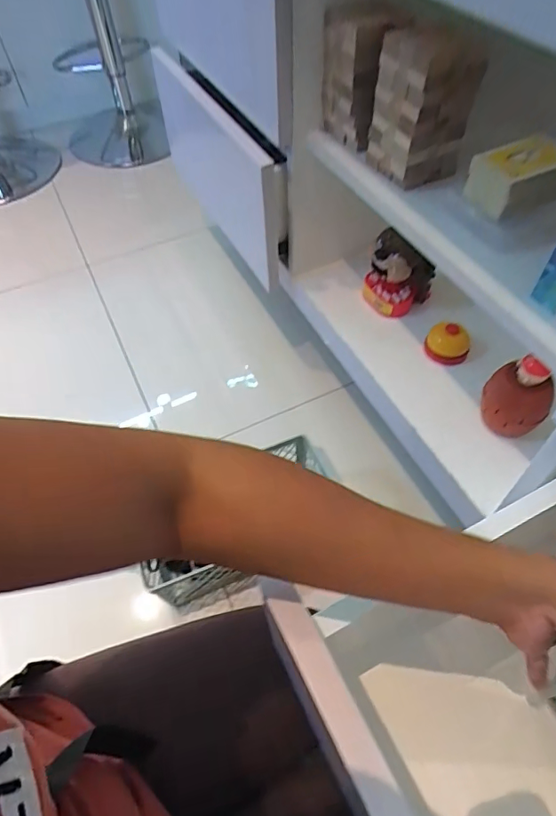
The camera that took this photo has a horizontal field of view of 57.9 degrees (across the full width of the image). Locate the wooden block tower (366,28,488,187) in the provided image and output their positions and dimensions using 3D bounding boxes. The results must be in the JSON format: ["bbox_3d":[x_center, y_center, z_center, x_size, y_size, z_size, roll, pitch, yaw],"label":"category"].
[{"bbox_3d":[0.157,-0.327,0.545,0.078,0.138,0.078,-20,56,-13],"label":"wooden block tower"}]

